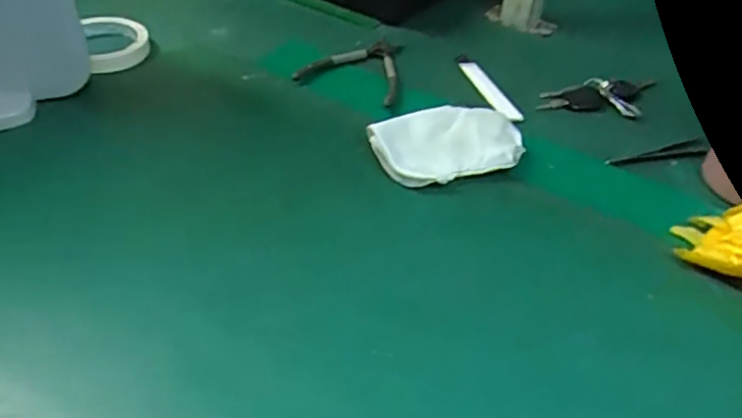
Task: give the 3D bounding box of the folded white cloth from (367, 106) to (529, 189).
[{"bbox_3d":[0.071,-0.057,0.536,0.127,0.029,0.079,-12,44,-19],"label":"folded white cloth"}]

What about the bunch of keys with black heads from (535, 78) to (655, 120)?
[{"bbox_3d":[0.256,-0.122,0.635,0.153,0.020,0.063,-7,43,-14],"label":"bunch of keys with black heads"}]

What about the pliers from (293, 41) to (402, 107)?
[{"bbox_3d":[-0.023,-0.147,0.643,0.104,0.022,0.134,7,42,2],"label":"pliers"}]

